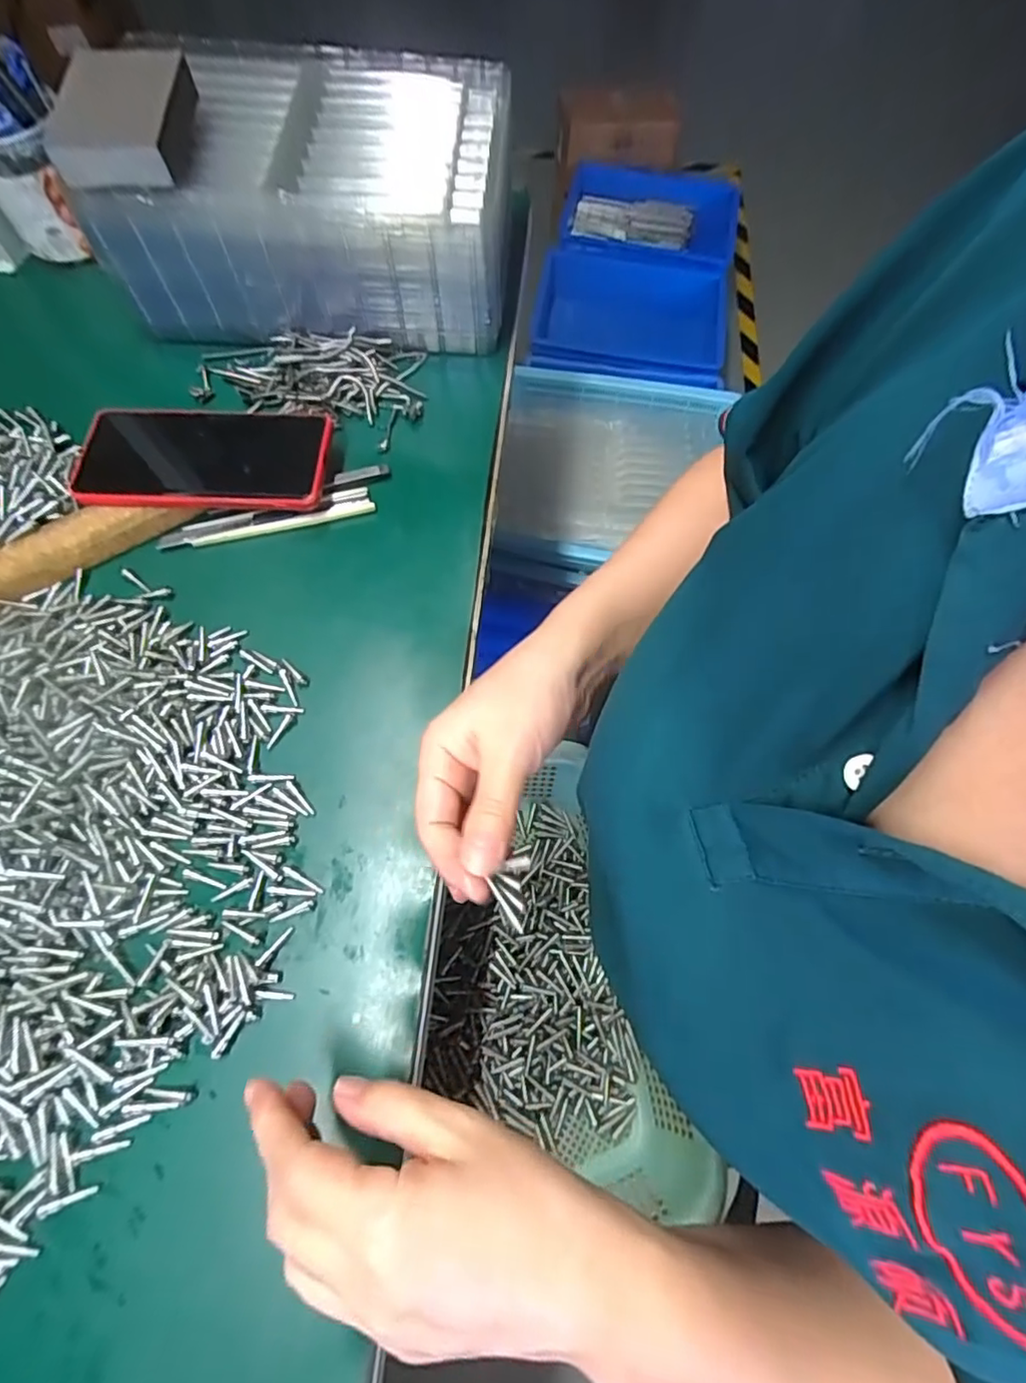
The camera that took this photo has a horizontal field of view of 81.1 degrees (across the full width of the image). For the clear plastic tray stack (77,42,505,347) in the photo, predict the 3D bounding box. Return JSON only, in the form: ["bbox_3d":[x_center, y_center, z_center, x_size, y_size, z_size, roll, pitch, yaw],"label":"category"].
[{"bbox_3d":[-0.144,-0.361,0.451,0.267,0.123,0.165,2,67,-3],"label":"clear plastic tray stack"}]

